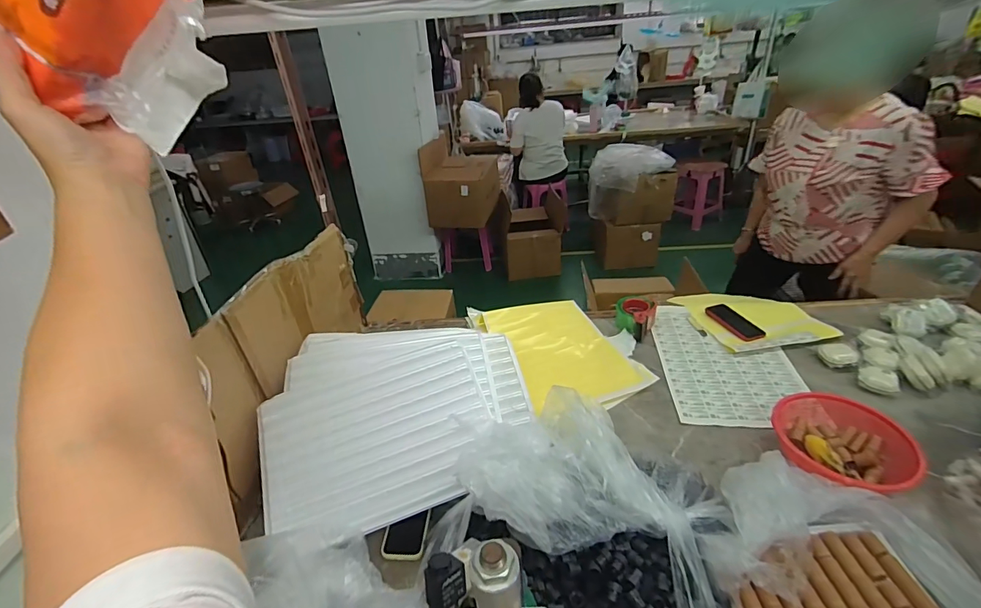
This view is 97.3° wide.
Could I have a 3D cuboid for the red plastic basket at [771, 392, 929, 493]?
[{"bbox_3d":[0.696,0.289,0.870,0.248,0.096,0.250,-20,34,-23],"label":"red plastic basket"}]

